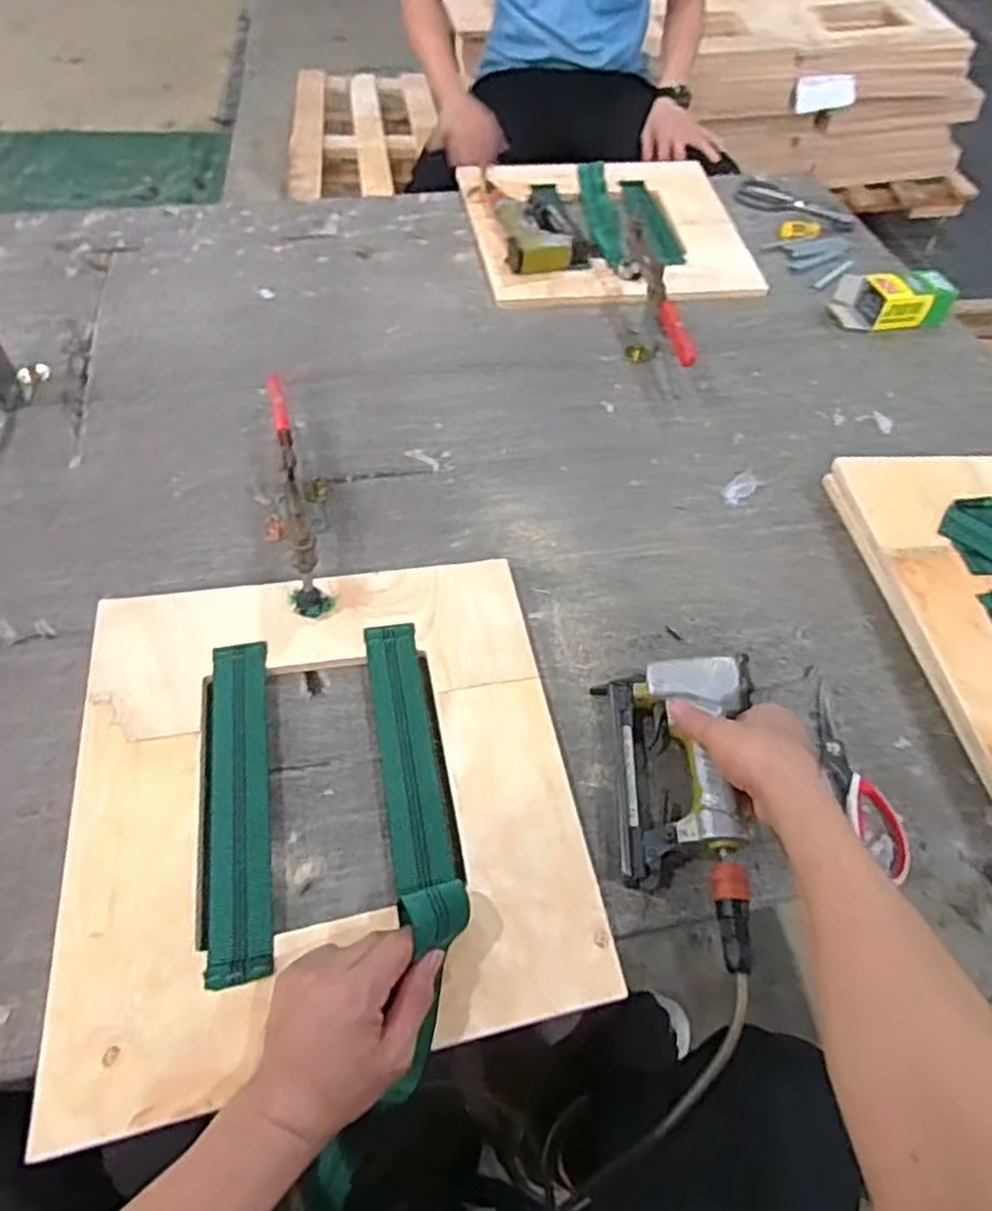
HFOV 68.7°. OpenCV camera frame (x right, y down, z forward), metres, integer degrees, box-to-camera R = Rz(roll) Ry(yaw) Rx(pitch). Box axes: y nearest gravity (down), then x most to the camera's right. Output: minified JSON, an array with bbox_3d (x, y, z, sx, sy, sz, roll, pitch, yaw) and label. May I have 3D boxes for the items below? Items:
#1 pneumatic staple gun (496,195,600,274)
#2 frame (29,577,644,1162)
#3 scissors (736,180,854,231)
[{"bbox_3d":[0.074,-0.588,1.146,0.144,0.048,0.203,-9,55,-10],"label":"pneumatic staple gun"},{"bbox_3d":[-0.141,0.145,0.609,0.397,0.015,0.419,-7,55,-9],"label":"frame"},{"bbox_3d":[0.520,-0.700,1.267,0.206,0.021,0.112,33,58,19],"label":"scissors"}]

